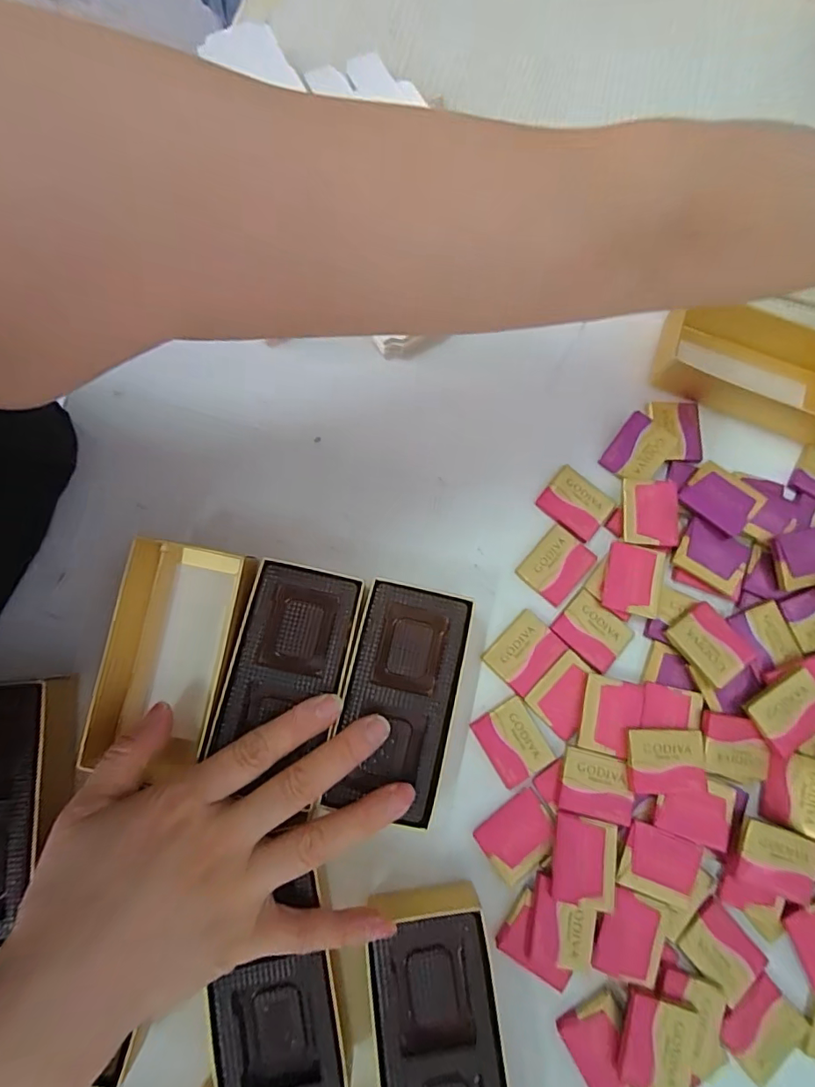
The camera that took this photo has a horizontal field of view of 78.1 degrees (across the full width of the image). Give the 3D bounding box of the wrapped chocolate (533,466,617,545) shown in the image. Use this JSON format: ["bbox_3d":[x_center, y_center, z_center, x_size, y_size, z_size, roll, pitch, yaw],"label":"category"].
[{"bbox_3d":[0.101,-0.024,0.303,0.039,0.004,0.031,39,81,9],"label":"wrapped chocolate"}]

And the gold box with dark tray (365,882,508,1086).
[{"bbox_3d":[0.014,0.228,0.235,0.056,0.032,0.122,-6,79,-4],"label":"gold box with dark tray"}]

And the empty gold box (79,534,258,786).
[{"bbox_3d":[-0.125,0.059,0.269,0.067,0.033,0.114,7,78,3],"label":"empty gold box"}]

